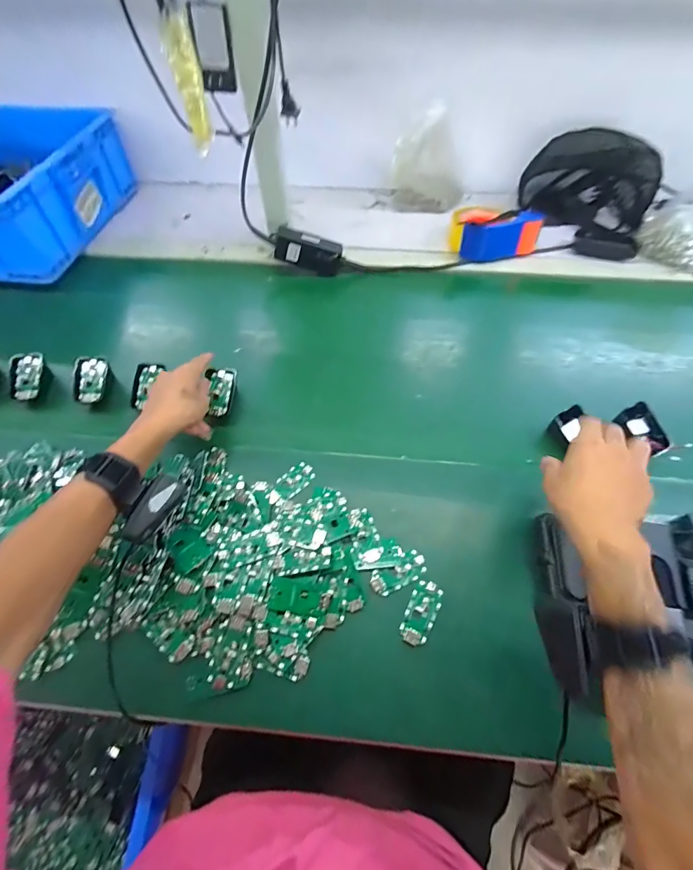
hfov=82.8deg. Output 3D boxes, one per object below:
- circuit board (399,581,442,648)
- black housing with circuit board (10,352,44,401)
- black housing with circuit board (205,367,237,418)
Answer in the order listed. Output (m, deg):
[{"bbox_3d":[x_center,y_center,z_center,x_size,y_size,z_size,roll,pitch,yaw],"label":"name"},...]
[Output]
[{"bbox_3d":[0.080,0.189,0.419,0.031,0.004,0.065,24,61,15],"label":"circuit board"},{"bbox_3d":[-0.458,-0.085,0.560,0.034,0.022,0.074,-6,73,-4],"label":"black housing with circuit board"},{"bbox_3d":[-0.174,-0.060,0.547,0.037,0.014,0.078,-1,68,-1],"label":"black housing with circuit board"}]

